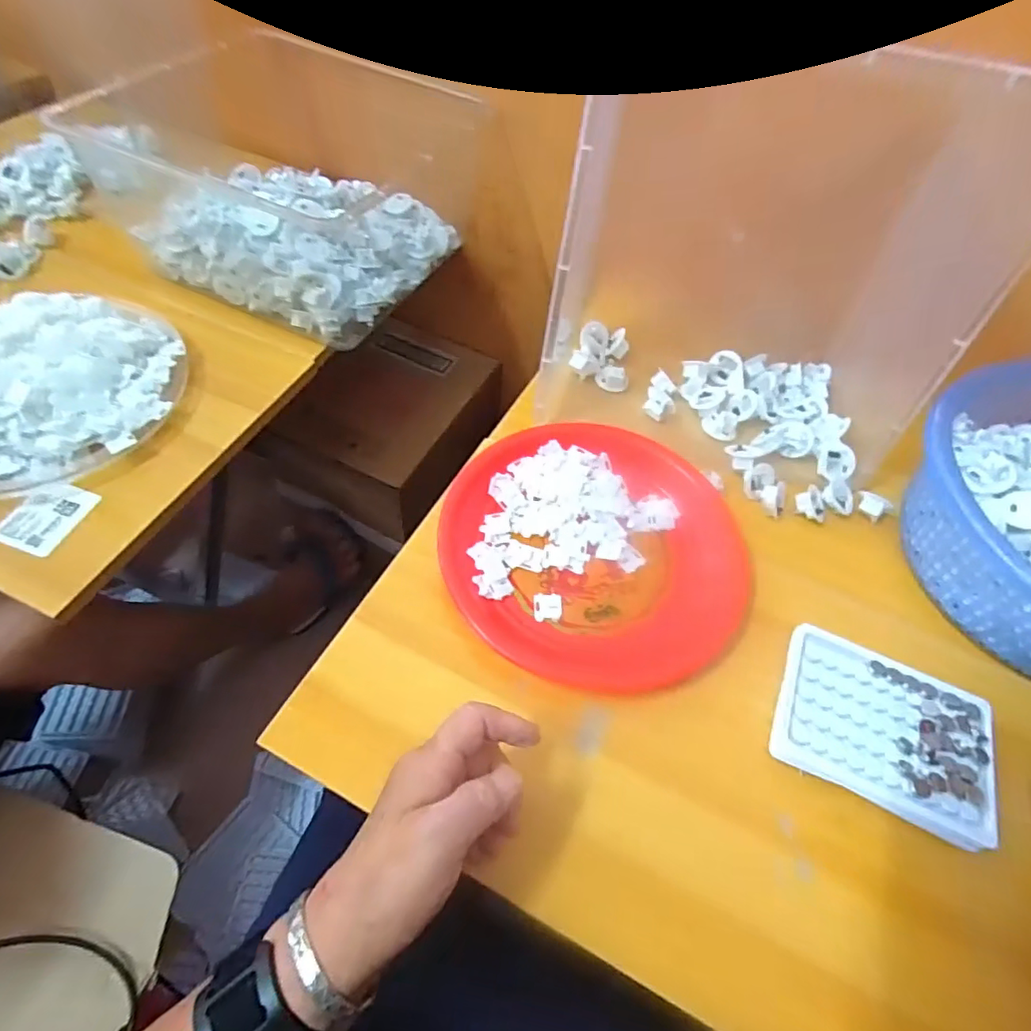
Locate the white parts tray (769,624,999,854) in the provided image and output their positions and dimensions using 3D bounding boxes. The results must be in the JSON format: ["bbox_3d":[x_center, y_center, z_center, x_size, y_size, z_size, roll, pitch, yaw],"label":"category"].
[{"bbox_3d":[0.243,0.140,0.379,0.129,0.014,0.098,25,57,10],"label":"white parts tray"}]

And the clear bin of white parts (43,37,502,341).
[{"bbox_3d":[-0.243,-0.370,0.635,0.335,0.136,0.312,25,57,10],"label":"clear bin of white parts"}]

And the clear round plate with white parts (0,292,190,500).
[{"bbox_3d":[-0.412,-0.116,0.486,0.221,0.054,0.225,0,60,-1],"label":"clear round plate with white parts"}]

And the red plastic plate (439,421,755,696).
[{"bbox_3d":[0.062,0.020,0.451,0.224,0.025,0.229,3,56,-4],"label":"red plastic plate"}]

